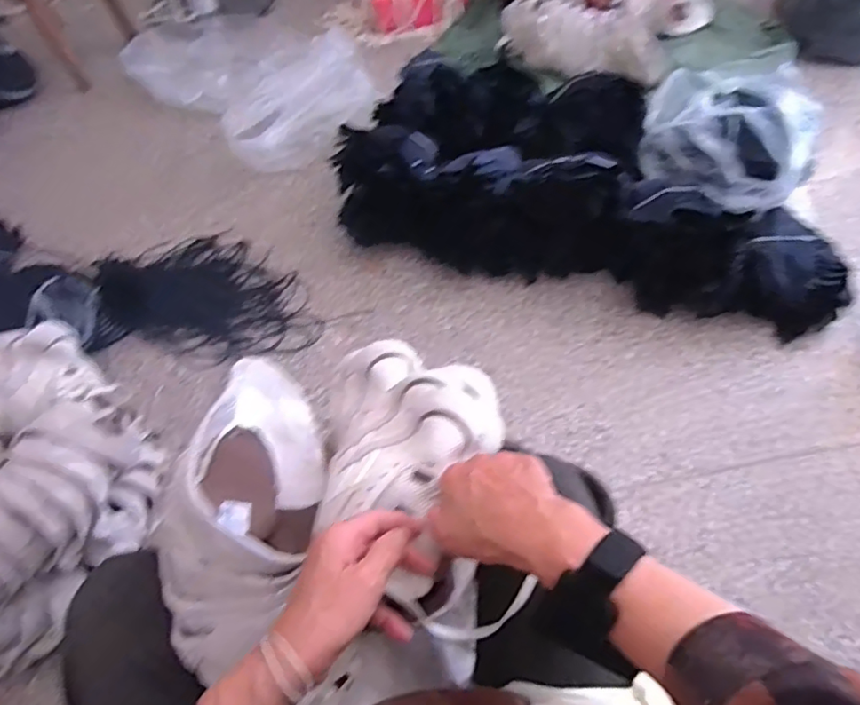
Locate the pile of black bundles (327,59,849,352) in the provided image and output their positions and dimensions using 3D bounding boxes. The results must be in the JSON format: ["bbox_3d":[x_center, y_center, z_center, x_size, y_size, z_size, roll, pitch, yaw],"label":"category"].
[{"bbox_3d":[0.323,-0.368,1.186,1.001,0.250,0.475,13,61,11],"label":"pile of black bundles"}]

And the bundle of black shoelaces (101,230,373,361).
[{"bbox_3d":[-0.460,-0.142,1.219,0.508,0.052,0.289,15,61,12],"label":"bundle of black shoelaces"}]

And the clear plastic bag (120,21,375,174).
[{"bbox_3d":[-0.498,-0.771,1.538,0.688,0.141,0.499,35,67,21],"label":"clear plastic bag"}]

